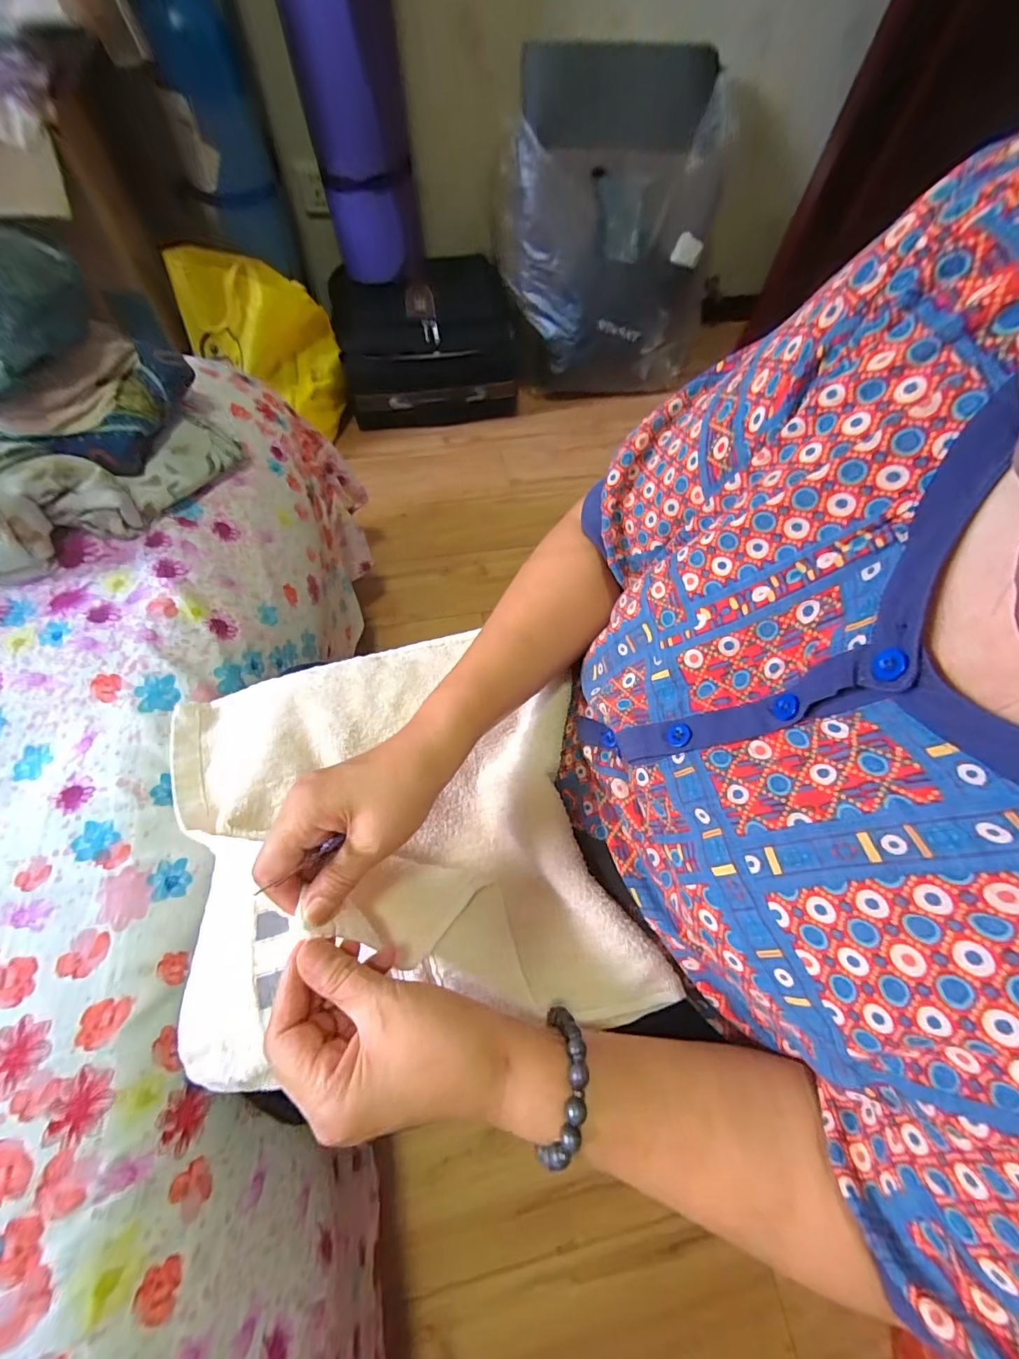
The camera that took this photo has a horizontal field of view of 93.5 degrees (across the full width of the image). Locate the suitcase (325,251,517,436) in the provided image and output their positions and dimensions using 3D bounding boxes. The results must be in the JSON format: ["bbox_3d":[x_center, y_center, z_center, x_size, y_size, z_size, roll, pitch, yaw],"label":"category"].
[{"bbox_3d":[-0.221,-0.892,1.292,0.447,0.277,0.297,-11,65,-7],"label":"suitcase"}]

